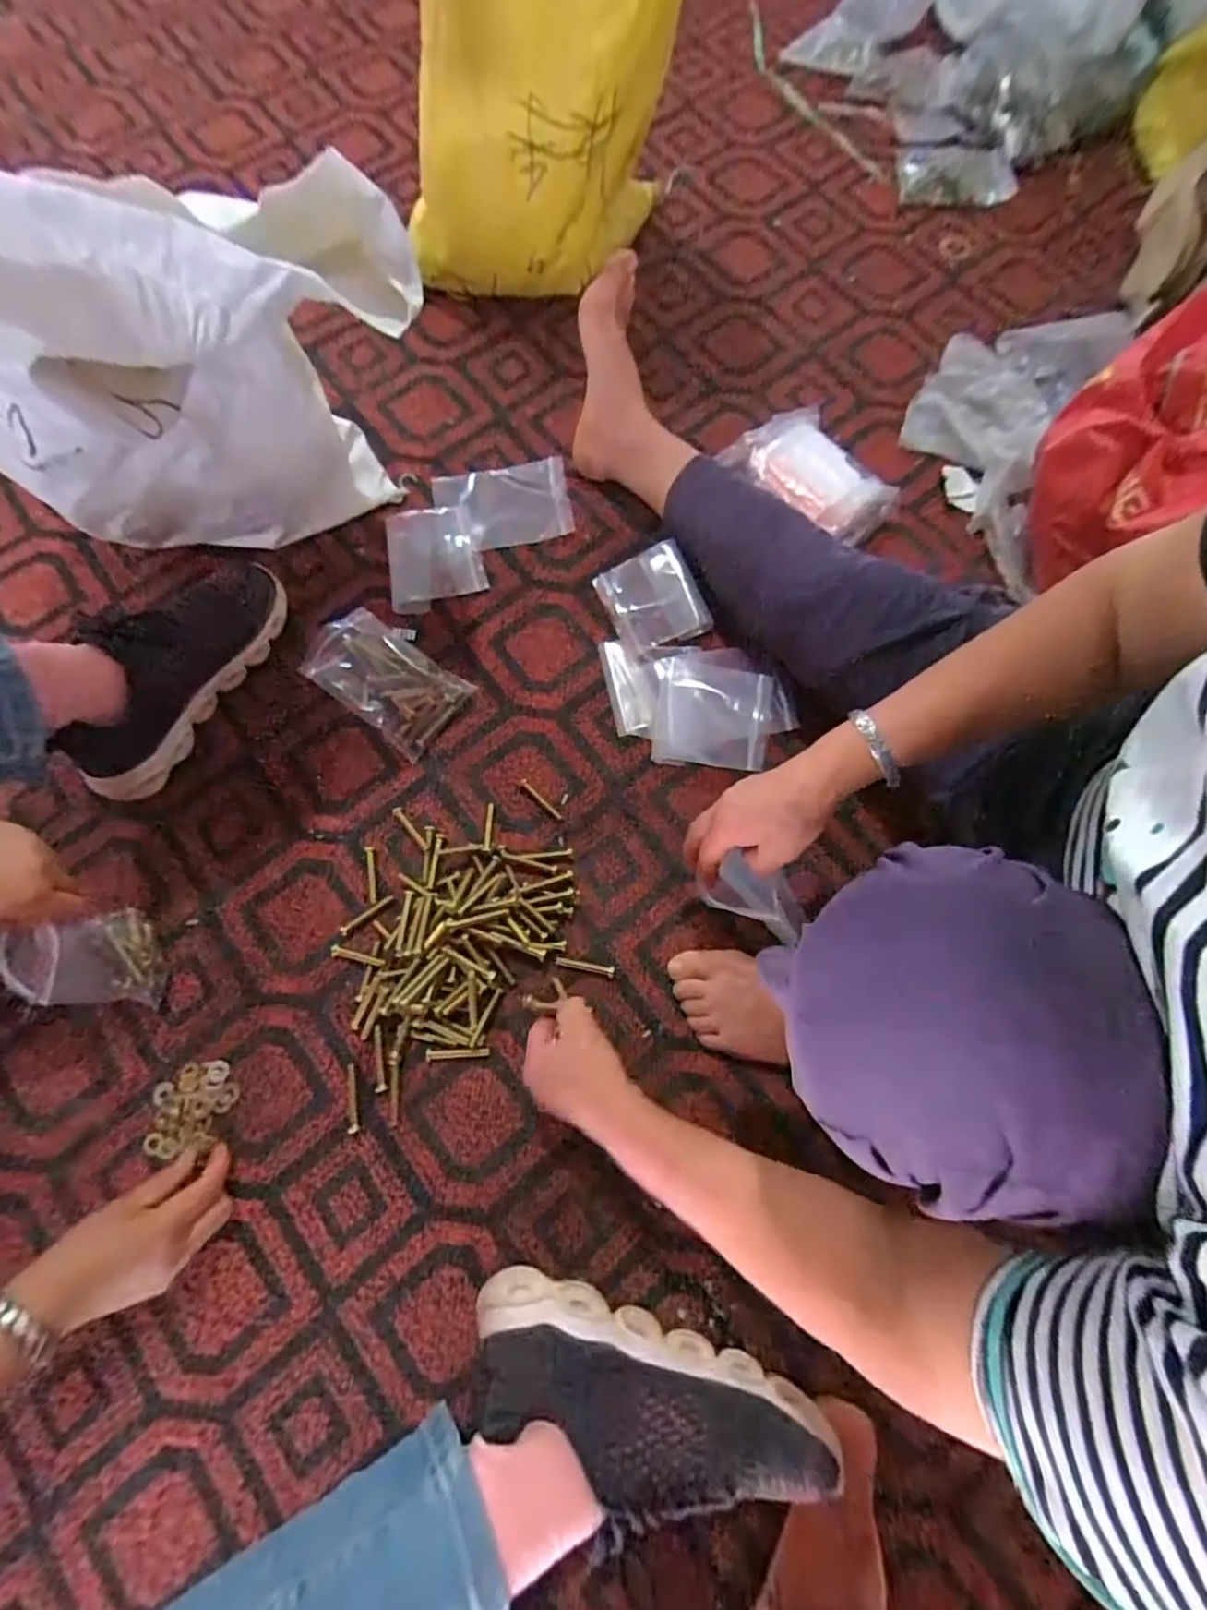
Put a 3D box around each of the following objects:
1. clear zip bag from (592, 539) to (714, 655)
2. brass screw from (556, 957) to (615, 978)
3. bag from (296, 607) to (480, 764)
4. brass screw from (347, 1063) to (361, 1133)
[{"bbox_3d":[0.051,-0.215,0.646,0.090,0.028,0.105,-21,76,-7],"label":"clear zip bag"},{"bbox_3d":[-0.017,0.145,0.556,0.053,0.004,0.010,9,74,2],"label":"brass screw"},{"bbox_3d":[-0.216,-0.126,0.617,0.146,0.033,0.090,37,77,9],"label":"bag"},{"bbox_3d":[-0.212,0.246,0.522,0.010,0.004,0.053,-10,74,-3],"label":"brass screw"}]

